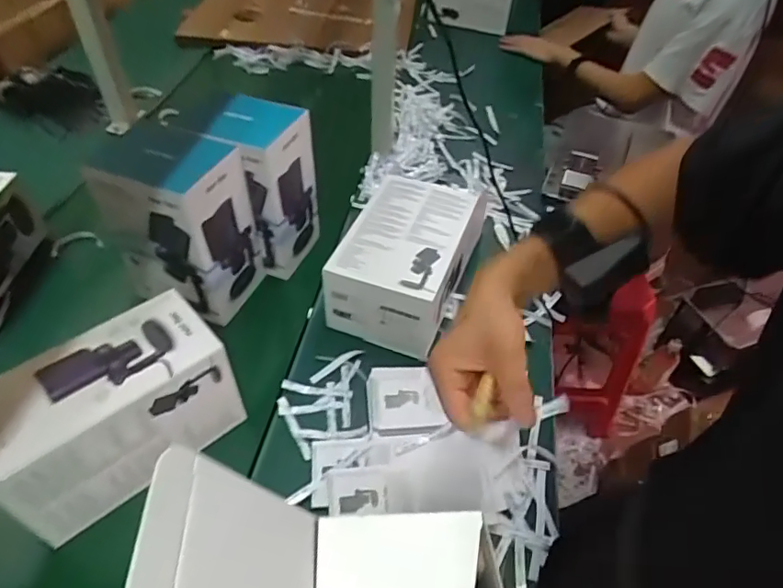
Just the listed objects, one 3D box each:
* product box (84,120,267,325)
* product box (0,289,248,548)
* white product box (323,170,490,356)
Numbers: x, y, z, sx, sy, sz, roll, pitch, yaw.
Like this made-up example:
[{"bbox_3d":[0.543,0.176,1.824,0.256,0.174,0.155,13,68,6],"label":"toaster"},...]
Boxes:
[{"bbox_3d":[-0.276,-0.083,0.721,0.143,0.232,0.124,21,49,15],"label":"product box"},{"bbox_3d":[-0.294,0.125,0.566,0.130,0.137,0.228,37,55,27],"label":"product box"},{"bbox_3d":[0.021,-0.050,0.771,0.153,0.120,0.228,18,48,12],"label":"white product box"}]

